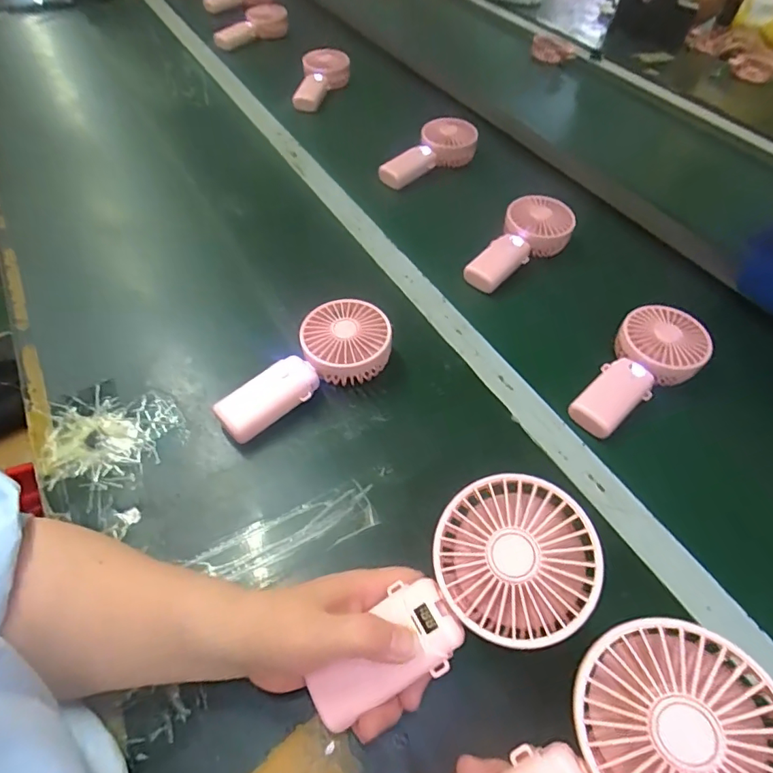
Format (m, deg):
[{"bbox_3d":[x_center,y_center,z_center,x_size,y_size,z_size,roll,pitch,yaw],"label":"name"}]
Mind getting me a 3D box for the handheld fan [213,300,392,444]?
[{"bbox_3d":[-0.075,-0.013,0.459,0.082,0.047,0.177,37,59,24],"label":"handheld fan"}]

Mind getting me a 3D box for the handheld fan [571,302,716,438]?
[{"bbox_3d":[0.261,-0.017,0.492,0.083,0.035,0.172,37,59,23],"label":"handheld fan"}]

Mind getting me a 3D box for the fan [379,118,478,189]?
[{"bbox_3d":[0.058,-0.360,0.756,0.165,0.049,0.070,-32,59,-10],"label":"fan"}]

